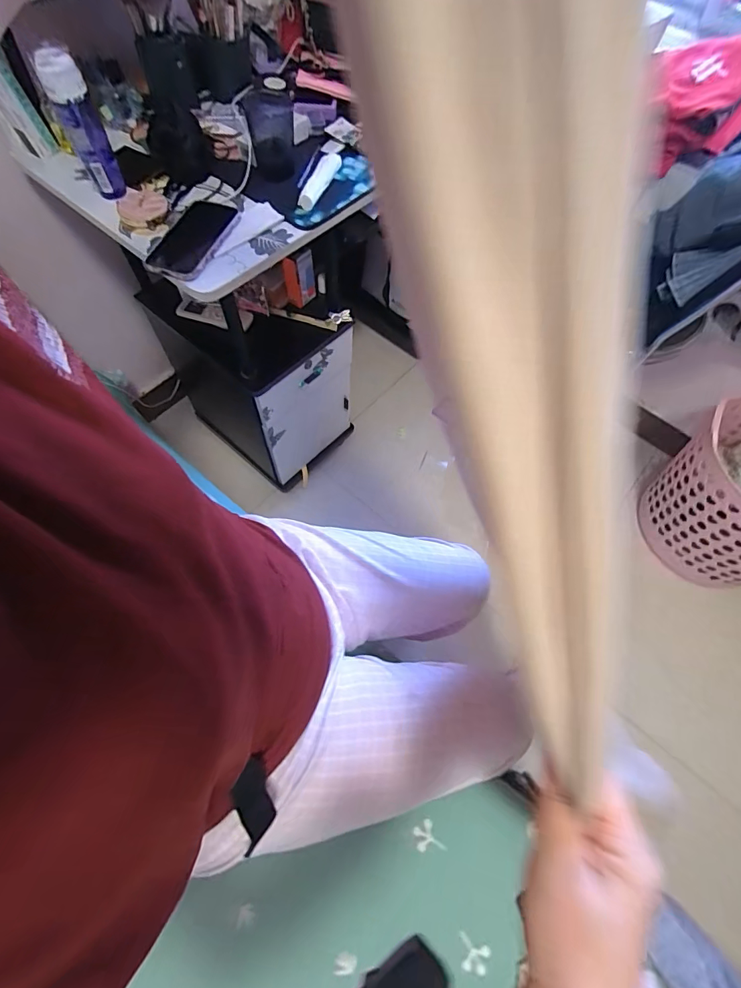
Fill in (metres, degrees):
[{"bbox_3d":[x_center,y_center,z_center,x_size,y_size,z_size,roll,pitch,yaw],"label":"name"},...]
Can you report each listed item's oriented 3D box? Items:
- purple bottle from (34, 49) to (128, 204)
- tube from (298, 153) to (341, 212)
[{"bbox_3d":[-0.402,-0.514,0.606,0.049,0.170,0.043,-28,69,-14],"label":"purple bottle"},{"bbox_3d":[-0.082,-0.510,0.700,0.027,0.023,0.132,20,65,7],"label":"tube"}]

